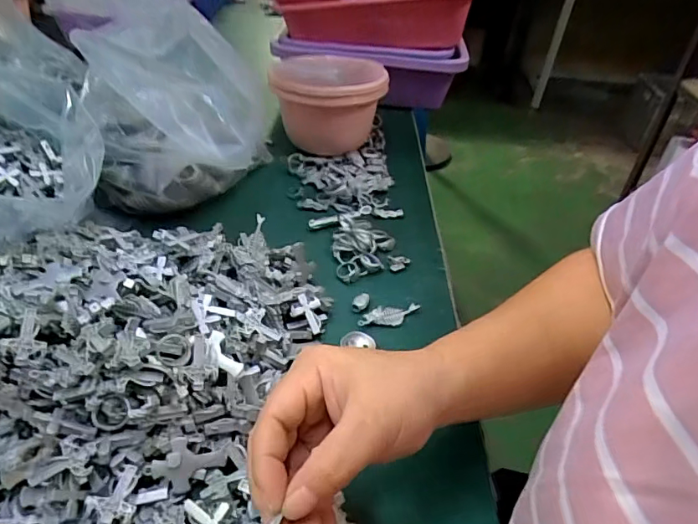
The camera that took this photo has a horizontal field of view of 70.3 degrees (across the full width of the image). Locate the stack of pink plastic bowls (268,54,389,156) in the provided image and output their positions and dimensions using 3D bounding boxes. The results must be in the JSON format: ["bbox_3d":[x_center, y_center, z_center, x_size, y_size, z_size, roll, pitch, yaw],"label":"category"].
[{"bbox_3d":[-0.022,-0.199,0.644,0.131,0.108,0.130,10,39,7],"label":"stack of pink plastic bowls"}]

